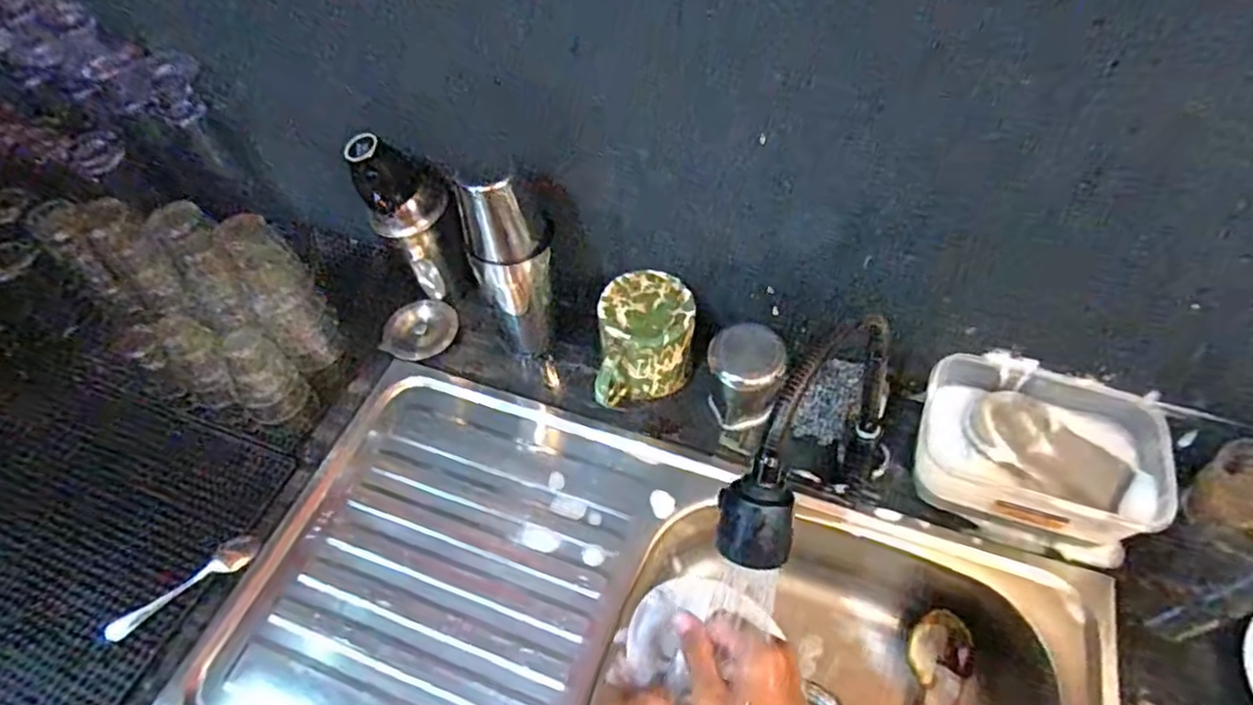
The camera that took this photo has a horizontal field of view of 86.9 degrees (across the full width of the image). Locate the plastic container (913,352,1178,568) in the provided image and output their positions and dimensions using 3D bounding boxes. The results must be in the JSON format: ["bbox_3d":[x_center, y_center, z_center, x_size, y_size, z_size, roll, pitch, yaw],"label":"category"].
[{"bbox_3d":[0.381,0.095,0.622,0.198,0.083,0.142,13,56,12],"label":"plastic container"}]

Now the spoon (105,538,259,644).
[{"bbox_3d":[-0.414,0.217,0.616,0.130,0.010,0.035,-37,61,-22],"label":"spoon"}]

